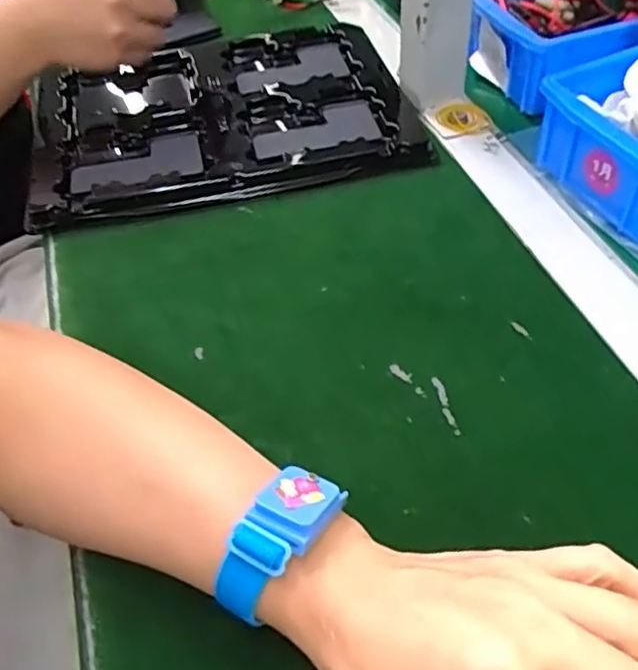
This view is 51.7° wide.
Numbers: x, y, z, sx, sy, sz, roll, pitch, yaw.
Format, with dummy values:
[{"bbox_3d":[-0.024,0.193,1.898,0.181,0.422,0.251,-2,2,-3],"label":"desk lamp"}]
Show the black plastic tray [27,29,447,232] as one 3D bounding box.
[{"bbox_3d":[-0.083,-0.185,0.536,0.293,0.026,0.220,-11,49,-6],"label":"black plastic tray"}]

